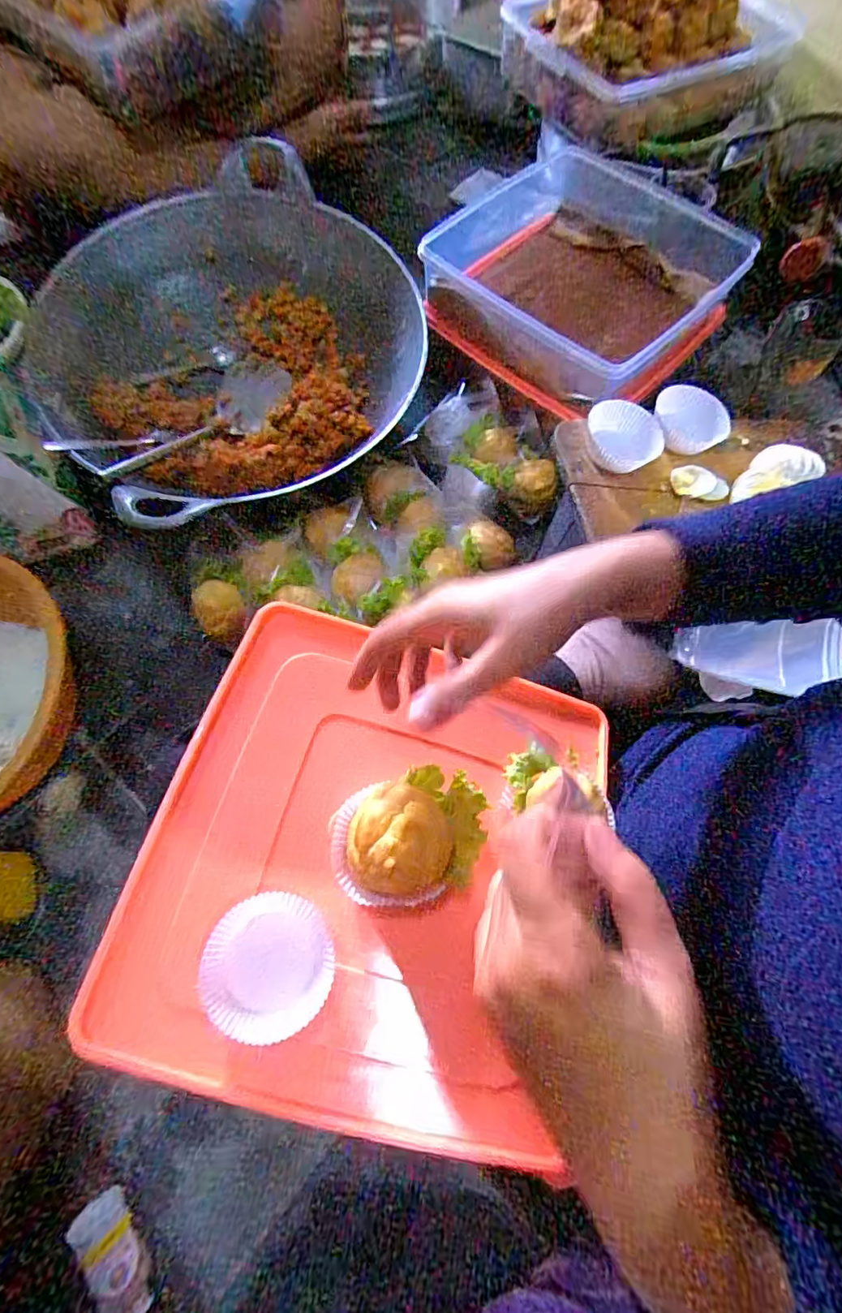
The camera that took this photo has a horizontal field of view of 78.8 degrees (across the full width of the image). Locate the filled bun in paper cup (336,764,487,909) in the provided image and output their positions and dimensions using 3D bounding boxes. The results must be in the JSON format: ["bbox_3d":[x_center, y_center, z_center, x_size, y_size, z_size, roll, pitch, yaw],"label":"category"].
[{"bbox_3d":[-0.005,0.113,0.325,0.095,0.058,0.074,-12,69,-6],"label":"filled bun in paper cup"}]

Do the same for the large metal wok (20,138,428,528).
[{"bbox_3d":[-0.216,-0.348,0.606,0.427,0.105,0.400,-42,75,-16],"label":"large metal wok"}]

